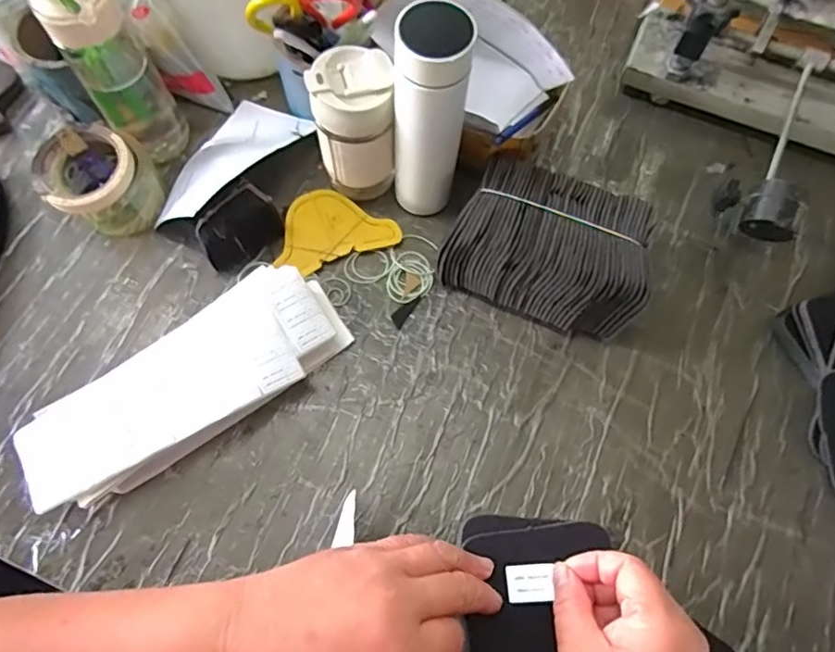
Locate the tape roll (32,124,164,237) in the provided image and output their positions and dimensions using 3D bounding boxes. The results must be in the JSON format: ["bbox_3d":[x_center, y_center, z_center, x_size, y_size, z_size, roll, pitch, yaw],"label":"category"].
[{"bbox_3d":[-0.331,-0.152,0.589,0.103,0.075,0.091,-42,77,-14],"label":"tape roll"}]

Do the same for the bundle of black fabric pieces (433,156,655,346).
[{"bbox_3d":[0.139,-0.085,0.573,0.192,0.096,0.142,23,72,6],"label":"bundle of black fabric pieces"}]

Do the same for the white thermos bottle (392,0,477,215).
[{"bbox_3d":[0.011,-0.190,0.533,0.063,0.227,0.060,8,71,1],"label":"white thermos bottle"}]

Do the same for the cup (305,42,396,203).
[{"bbox_3d":[-0.064,-0.204,0.575,0.075,0.147,0.069,1,71,-2],"label":"cup"}]

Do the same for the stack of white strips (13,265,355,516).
[{"bbox_3d":[-0.219,0.055,0.540,0.305,0.044,0.112,-35,76,-13],"label":"stack of white strips"}]

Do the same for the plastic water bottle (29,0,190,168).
[{"bbox_3d":[-0.298,-0.260,0.547,0.077,0.227,0.066,-33,75,-12],"label":"plastic water bottle"}]

